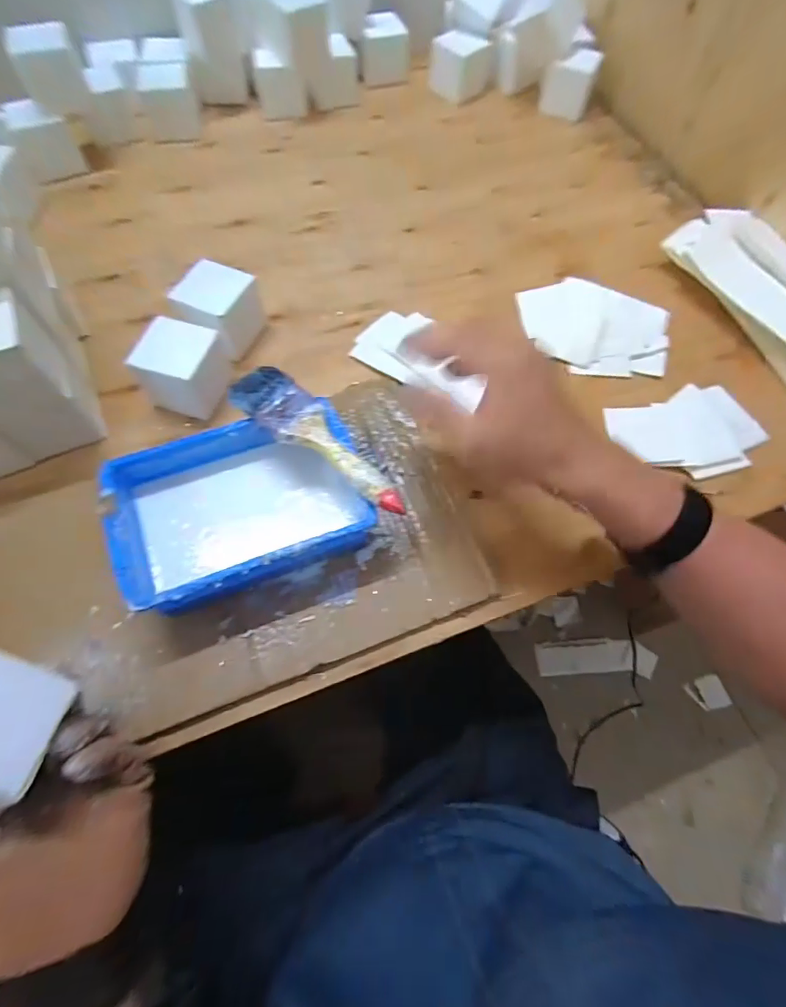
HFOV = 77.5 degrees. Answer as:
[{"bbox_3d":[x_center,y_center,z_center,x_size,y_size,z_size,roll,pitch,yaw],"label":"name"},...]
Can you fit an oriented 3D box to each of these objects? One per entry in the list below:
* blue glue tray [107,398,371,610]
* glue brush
[{"bbox_3d":[-0.128,0.004,0.426,0.198,0.073,0.144,-18,66,-11],"label":"blue glue tray"},{"bbox_3d":[-0.062,-0.056,0.410,0.183,0.013,0.051,39,70,14],"label":"glue brush"}]

